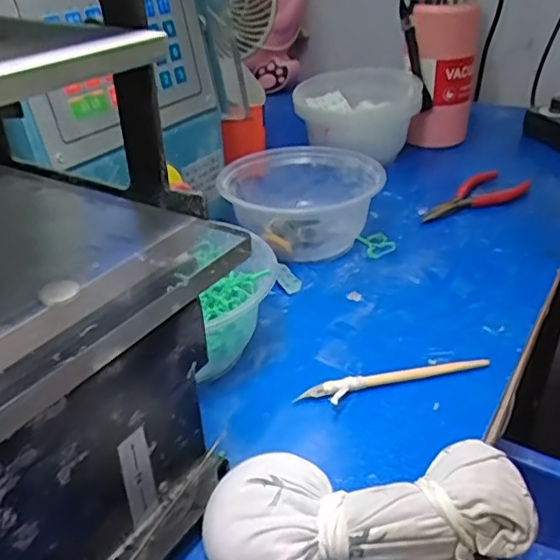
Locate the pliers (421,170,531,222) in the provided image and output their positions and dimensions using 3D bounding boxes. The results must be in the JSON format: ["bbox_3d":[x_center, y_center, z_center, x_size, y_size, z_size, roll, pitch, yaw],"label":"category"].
[{"bbox_3d":[0.184,-0.081,0.566,0.124,0.017,0.044,-18,36,-23],"label":"pliers"}]

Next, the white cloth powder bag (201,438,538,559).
[{"bbox_3d":[0.037,0.101,0.261,0.137,0.042,0.061,-5,32,-4],"label":"white cloth powder bag"}]

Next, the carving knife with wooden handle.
[{"bbox_3d":[0.070,0.058,0.358,0.118,0.008,0.016,-11,33,-14],"label":"carving knife with wooden handle"}]

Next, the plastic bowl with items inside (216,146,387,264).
[{"bbox_3d":[0.016,-0.065,0.510,0.133,0.059,0.117,-14,34,-18],"label":"plastic bowl with items inside"}]

